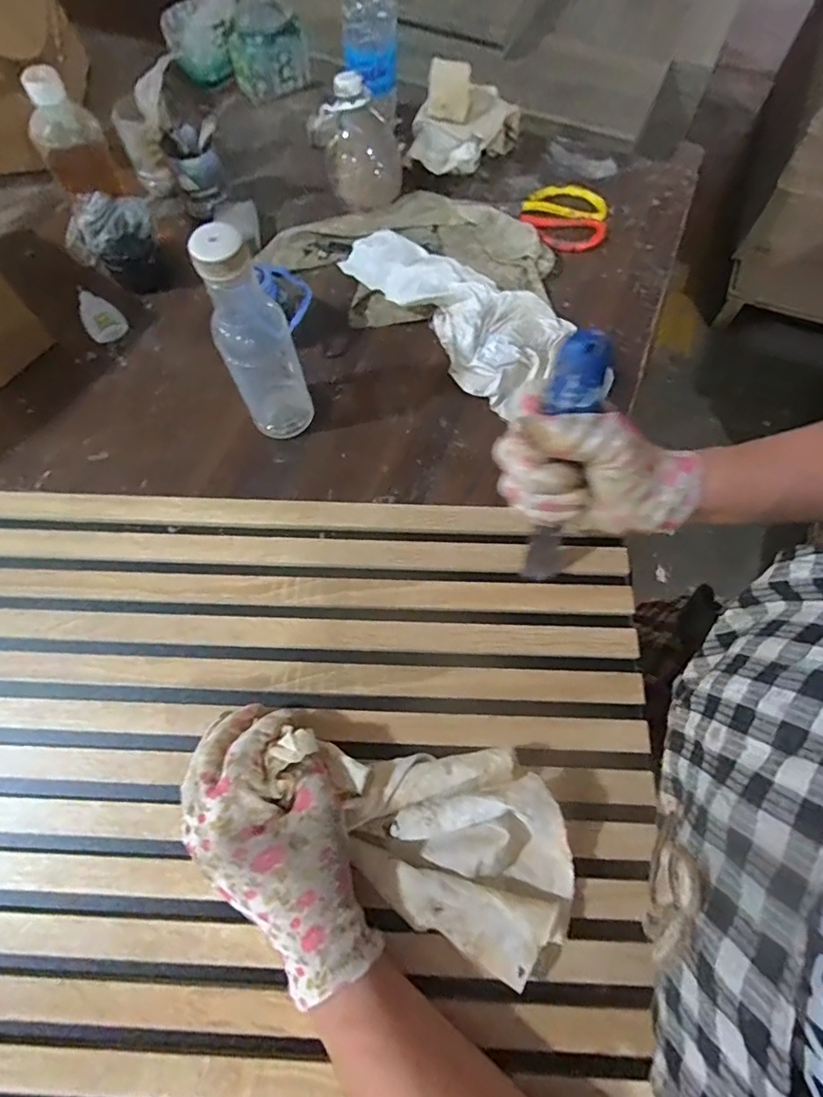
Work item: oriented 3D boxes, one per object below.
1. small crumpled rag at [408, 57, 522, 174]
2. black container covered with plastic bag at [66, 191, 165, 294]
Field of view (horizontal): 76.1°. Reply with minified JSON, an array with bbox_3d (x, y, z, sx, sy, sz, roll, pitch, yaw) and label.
[{"bbox_3d":[0.068,-0.547,0.675,0.099,0.101,0.133,31,73,12],"label":"small crumpled rag"},{"bbox_3d":[-0.336,-0.353,0.600,0.096,0.070,0.074,16,71,8],"label":"black container covered with plastic bag"}]

